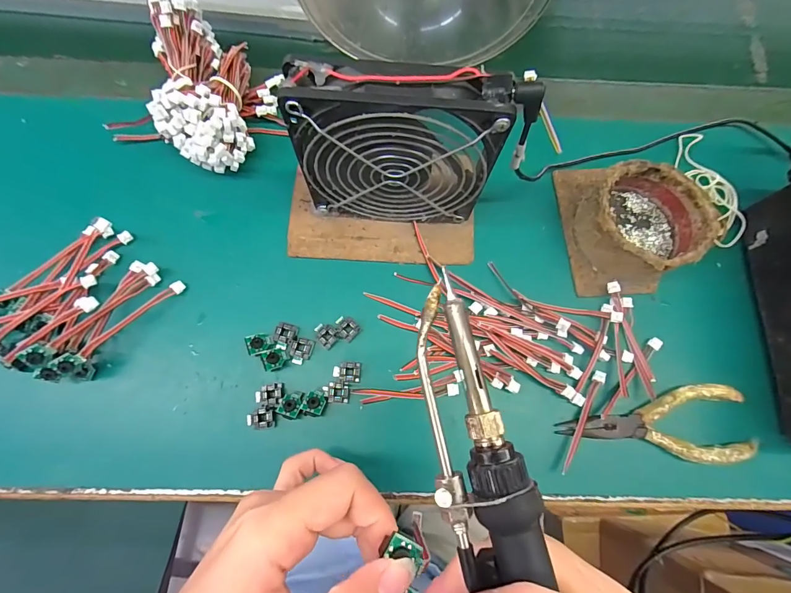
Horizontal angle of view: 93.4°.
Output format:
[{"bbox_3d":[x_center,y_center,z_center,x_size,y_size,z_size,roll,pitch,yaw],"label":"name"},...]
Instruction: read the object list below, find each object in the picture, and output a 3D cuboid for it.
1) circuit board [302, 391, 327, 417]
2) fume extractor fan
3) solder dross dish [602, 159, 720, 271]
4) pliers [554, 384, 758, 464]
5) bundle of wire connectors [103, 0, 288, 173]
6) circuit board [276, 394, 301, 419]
[{"bbox_3d":[-0.054,0.073,0.255,0.015,0.012,0.014,18,75,3],"label":"circuit board"},{"bbox_3d":[0.006,-0.086,0.238,0.127,0.128,0.029,5,75,-1],"label":"fume extractor fan"},{"bbox_3d":[0.185,-0.057,0.280,0.079,0.041,0.080,1,75,-2],"label":"solder dross dish"},{"bbox_3d":[0.179,0.087,0.259,0.127,0.013,0.050,1,75,-2],"label":"pliers"},{"bbox_3d":[-0.150,-0.168,0.296,0.097,0.051,0.137,5,75,-1],"label":"bundle of wire connectors"},{"bbox_3d":[-0.071,0.073,0.251,0.015,0.004,0.015,15,55,12],"label":"circuit board"}]

